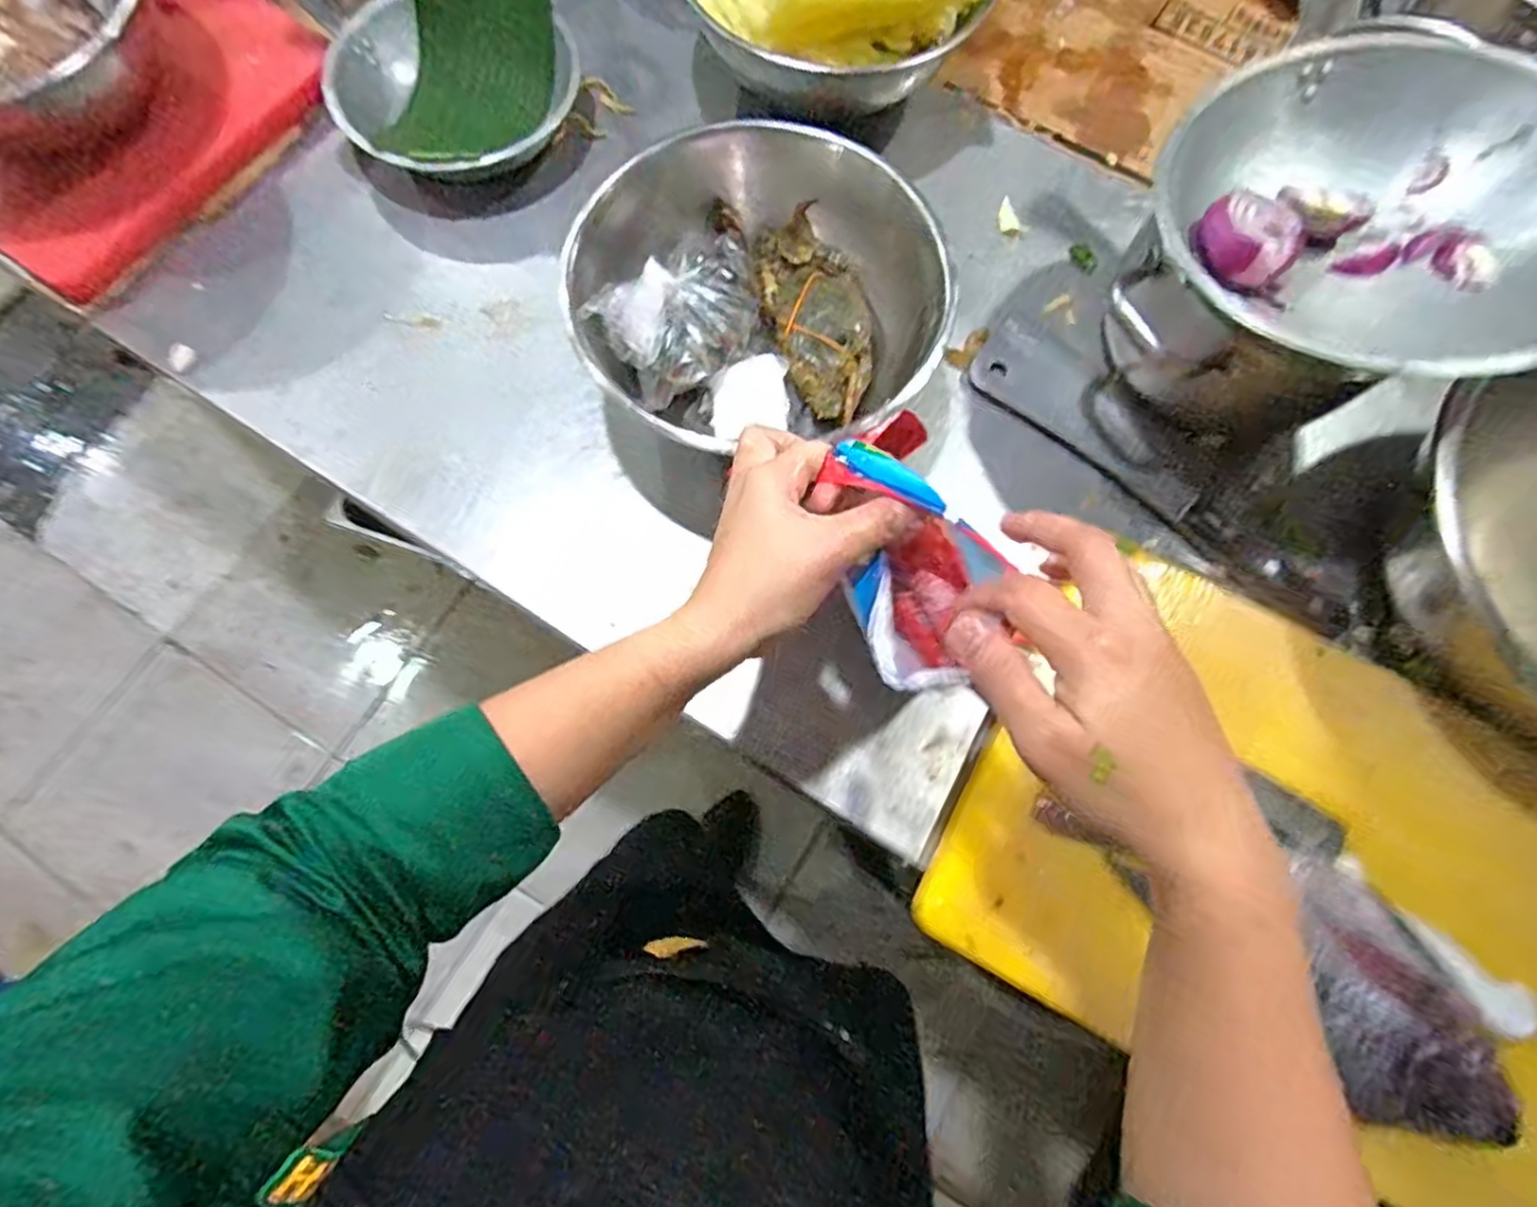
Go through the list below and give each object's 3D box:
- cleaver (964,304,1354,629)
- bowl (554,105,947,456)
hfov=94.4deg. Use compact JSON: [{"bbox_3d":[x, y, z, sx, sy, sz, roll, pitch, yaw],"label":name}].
[{"bbox_3d":[0.298,-0.106,0.534,0.327,0.031,0.081,42,78,9],"label":"cleaver"},{"bbox_3d":[-0.004,-0.216,0.517,0.254,0.109,0.245,0,75,-1],"label":"bowl"}]

